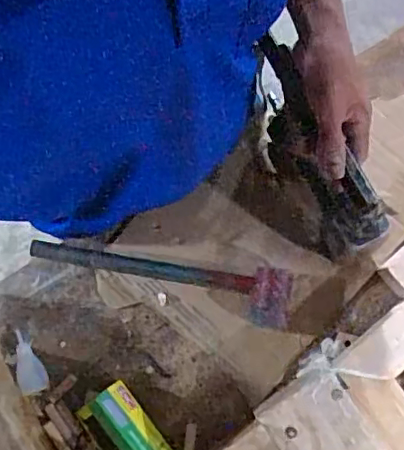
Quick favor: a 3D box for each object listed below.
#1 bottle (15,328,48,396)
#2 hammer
[{"bbox_3d":[-0.209,0.163,0.698,0.030,0.015,0.075,-21,80,-5],"label":"bottle"},{"bbox_3d":[-0.055,0.068,0.708,0.318,0.043,0.070,8,79,0],"label":"hammer"}]

